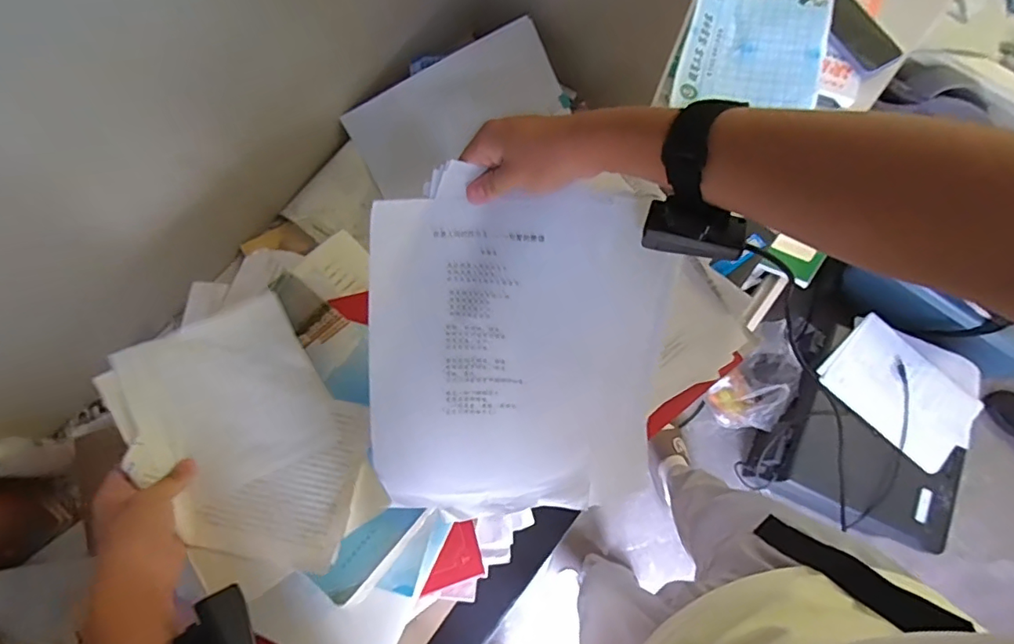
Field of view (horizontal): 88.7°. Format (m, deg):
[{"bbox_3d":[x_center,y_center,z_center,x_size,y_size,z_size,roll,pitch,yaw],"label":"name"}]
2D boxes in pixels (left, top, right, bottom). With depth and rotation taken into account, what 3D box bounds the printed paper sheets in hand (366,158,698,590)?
[{"bbox_3d":[0.023,0.042,0.478,0.281,0.048,0.314,4,108,1],"label":"printed paper sheets in hand"}]

